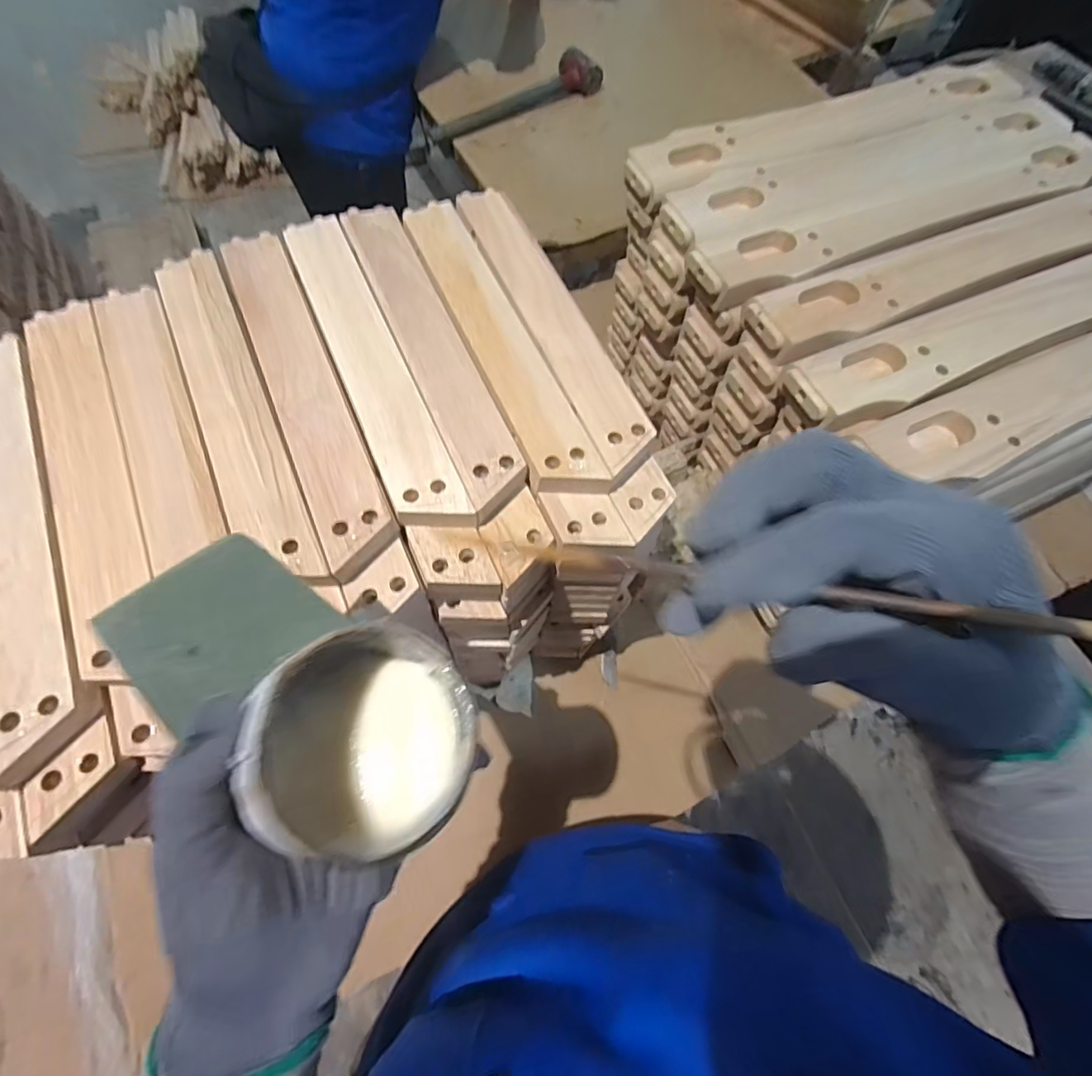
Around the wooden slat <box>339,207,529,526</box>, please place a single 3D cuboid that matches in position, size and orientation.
[{"bbox_3d":[-0.086,-0.146,0.397,0.043,0.010,0.291,-22,69,-11],"label":"wooden slat"}]

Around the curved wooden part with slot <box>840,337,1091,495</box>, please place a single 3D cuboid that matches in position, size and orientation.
[{"bbox_3d":[0.460,-0.136,0.449,0.462,0.026,0.070,-22,69,-11],"label":"curved wooden part with slot"}]

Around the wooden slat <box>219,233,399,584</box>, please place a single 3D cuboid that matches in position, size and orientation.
[{"bbox_3d":[-0.167,-0.108,0.378,0.045,0.016,0.290,-23,69,-12],"label":"wooden slat"}]

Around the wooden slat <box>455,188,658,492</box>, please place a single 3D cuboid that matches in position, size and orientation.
[{"bbox_3d":[0.002,-0.170,0.412,0.045,0.012,0.296,-21,69,-11],"label":"wooden slat"}]

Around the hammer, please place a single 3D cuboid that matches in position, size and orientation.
[{"bbox_3d":[-0.057,-0.722,0.907,0.328,0.045,0.082,-32,71,-15],"label":"hammer"}]

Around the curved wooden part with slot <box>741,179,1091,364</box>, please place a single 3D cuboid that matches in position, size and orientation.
[{"bbox_3d":[0.410,-0.269,0.514,0.499,0.026,0.080,-23,69,-12],"label":"curved wooden part with slot"}]

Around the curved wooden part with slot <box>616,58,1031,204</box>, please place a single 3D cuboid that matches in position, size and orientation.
[{"bbox_3d":[0.318,-0.452,0.588,0.509,0.025,0.083,-25,69,-12],"label":"curved wooden part with slot"}]

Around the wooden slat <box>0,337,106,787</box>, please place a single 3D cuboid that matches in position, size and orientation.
[{"bbox_3d":[-0.317,-0.011,0.323,0.048,0.012,0.289,-24,69,-12],"label":"wooden slat"}]

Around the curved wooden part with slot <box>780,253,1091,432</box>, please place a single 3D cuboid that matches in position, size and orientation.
[{"bbox_3d":[0.422,-0.199,0.483,0.480,0.029,0.075,-24,69,-12],"label":"curved wooden part with slot"}]

